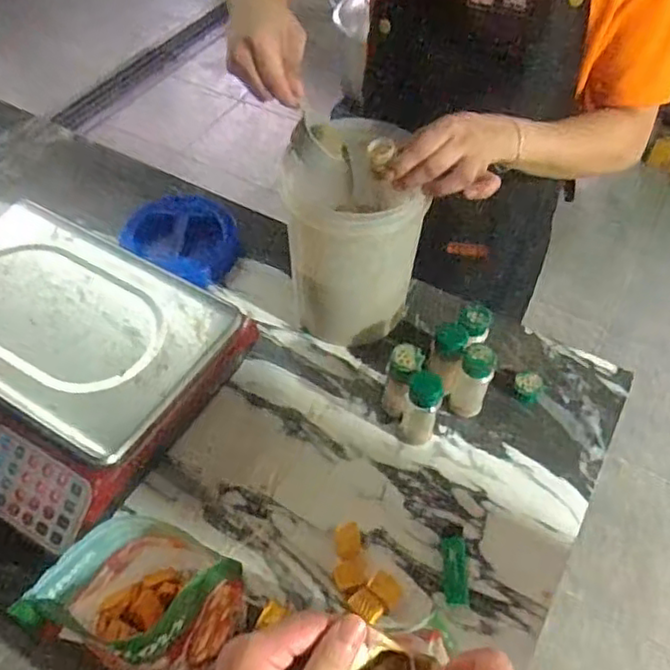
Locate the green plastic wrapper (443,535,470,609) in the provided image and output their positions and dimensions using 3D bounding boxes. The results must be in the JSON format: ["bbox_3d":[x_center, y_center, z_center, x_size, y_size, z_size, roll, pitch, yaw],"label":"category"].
[{"bbox_3d":[0.120,0.232,0.657,0.024,0.016,0.068,2,53,0],"label":"green plastic wrapper"}]

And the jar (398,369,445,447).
[{"bbox_3d":[0.094,0.081,0.717,0.038,0.100,0.038,1,53,-1],"label":"jar"}]

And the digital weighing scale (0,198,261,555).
[{"bbox_3d":[-0.320,0.029,0.736,0.353,0.111,0.303,25,56,17],"label":"digital weighing scale"}]

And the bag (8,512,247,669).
[{"bbox_3d":[-0.150,0.214,0.519,0.104,0.151,0.121,31,58,20],"label":"bag"}]

